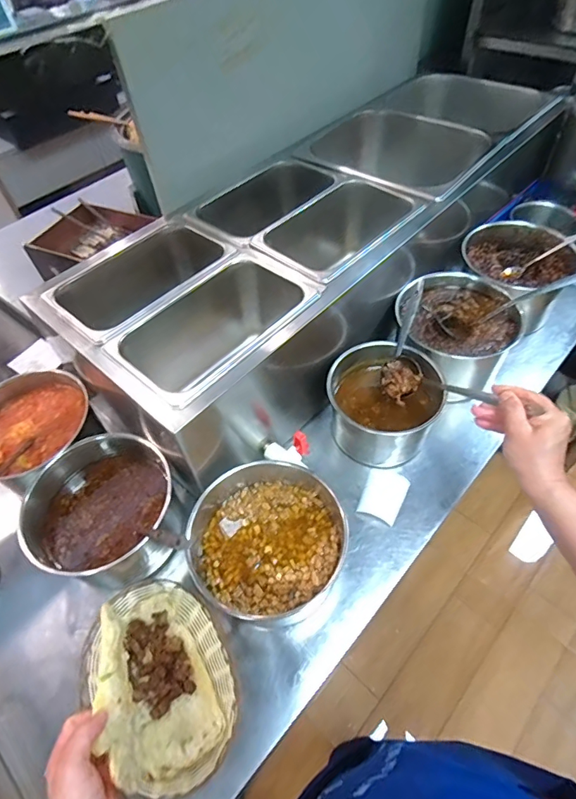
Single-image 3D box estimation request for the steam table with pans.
[{"bbox_3d":[0.090,-0.308,0.868,0.359,0.226,1.021,34,63,26],"label":"steam table with pans"}]

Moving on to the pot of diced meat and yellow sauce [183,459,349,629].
[{"bbox_3d":[-0.026,0.182,0.592,0.191,0.110,0.196,-2,53,3],"label":"pot of diced meat and yellow sauce"}]

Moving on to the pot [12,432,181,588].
[{"bbox_3d":[-0.242,0.144,0.592,0.180,0.125,0.170,-2,53,3],"label":"pot"}]

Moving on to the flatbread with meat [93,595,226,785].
[{"bbox_3d":[-0.142,0.296,0.490,0.101,0.095,0.172,-26,56,-15],"label":"flatbread with meat"}]

